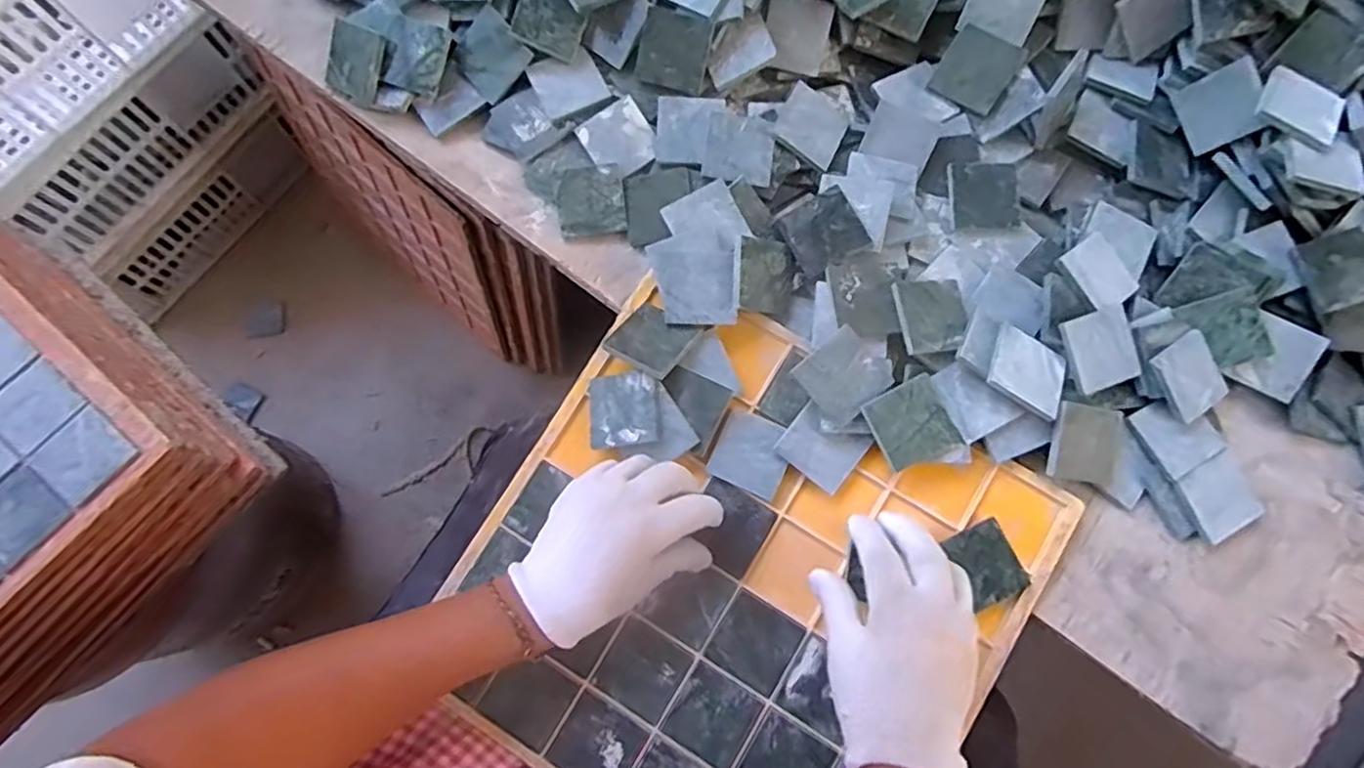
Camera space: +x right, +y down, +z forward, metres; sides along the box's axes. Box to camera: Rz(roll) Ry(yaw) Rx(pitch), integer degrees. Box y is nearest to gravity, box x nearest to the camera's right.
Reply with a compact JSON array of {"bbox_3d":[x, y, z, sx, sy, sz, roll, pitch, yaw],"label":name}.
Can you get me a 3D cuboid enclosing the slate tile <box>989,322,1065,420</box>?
[{"bbox_3d":[0.225,-0.010,0.434,0.052,0.009,0.050,27,65,-6],"label":"slate tile"}]

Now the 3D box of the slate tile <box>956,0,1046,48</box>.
[{"bbox_3d":[0.233,-0.275,0.478,0.049,0.004,0.049,24,110,10],"label":"slate tile"}]

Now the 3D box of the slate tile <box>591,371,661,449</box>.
[{"bbox_3d":[-0.040,0.017,0.449,0.050,0.005,0.051,-11,72,20],"label":"slate tile"}]

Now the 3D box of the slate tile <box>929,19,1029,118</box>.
[{"bbox_3d":[0.215,-0.230,0.485,0.048,0.006,0.053,33,103,12],"label":"slate tile"}]

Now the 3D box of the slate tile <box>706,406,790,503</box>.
[{"bbox_3d":[0.048,0.047,0.448,0.048,0.009,0.049,25,89,5],"label":"slate tile"}]

